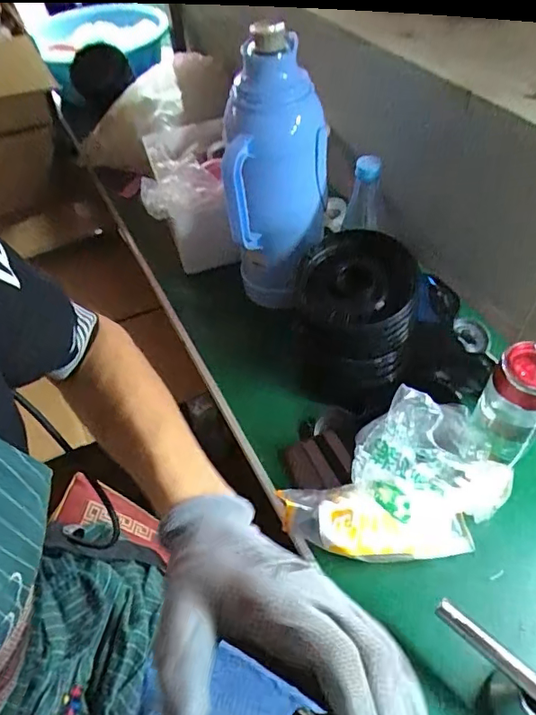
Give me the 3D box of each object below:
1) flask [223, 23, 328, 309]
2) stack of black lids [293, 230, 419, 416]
[{"bbox_3d":[0.010,-0.203,0.672,0.122,0.350,0.116,-1,50,2],"label":"flask"},{"bbox_3d":[0.105,-0.039,0.660,0.138,0.194,0.136,1,50,4],"label":"stack of black lids"}]

